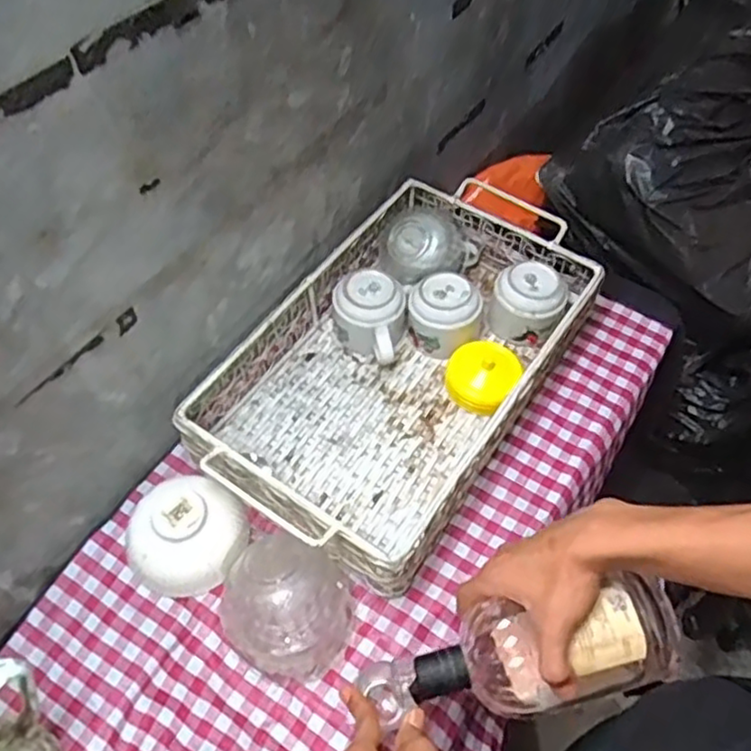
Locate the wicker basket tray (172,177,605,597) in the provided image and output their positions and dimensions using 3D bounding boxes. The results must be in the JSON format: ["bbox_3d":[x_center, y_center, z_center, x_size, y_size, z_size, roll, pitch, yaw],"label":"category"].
[{"bbox_3d":[0.024,-0.013,0.703,0.260,0.092,0.429,30,60,18],"label":"wicker basket tray"}]

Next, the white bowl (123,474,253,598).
[{"bbox_3d":[-0.170,0.143,0.615,0.105,0.061,0.093,12,56,7],"label":"white bowl"}]

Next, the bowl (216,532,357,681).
[{"bbox_3d":[-0.073,0.189,0.575,0.105,0.070,0.102,1,55,-1],"label":"bowl"}]

